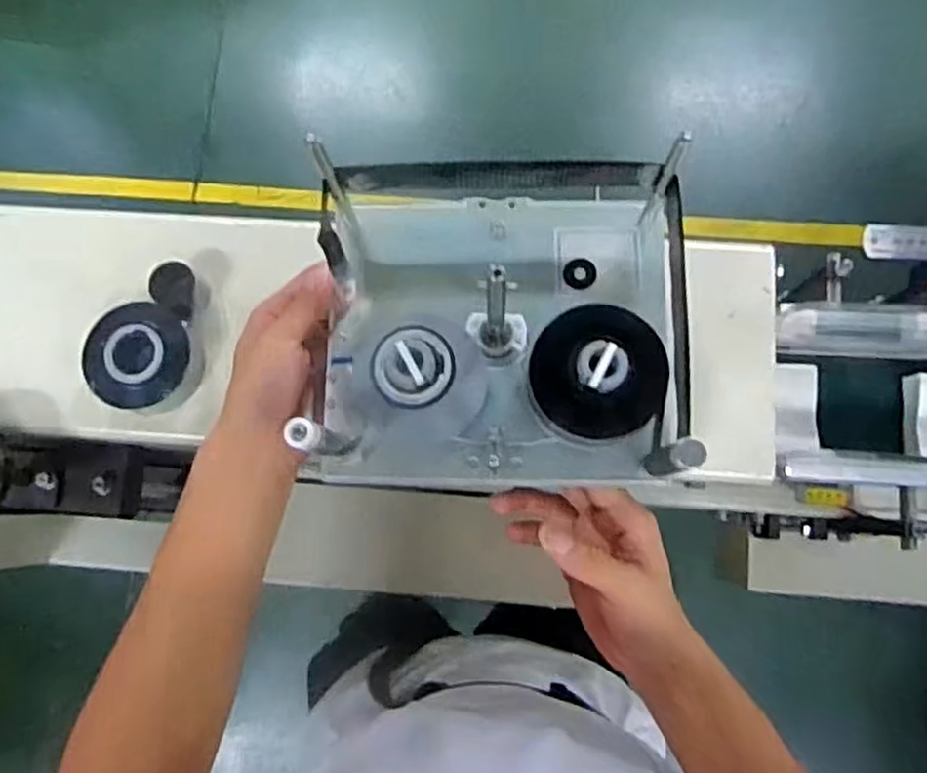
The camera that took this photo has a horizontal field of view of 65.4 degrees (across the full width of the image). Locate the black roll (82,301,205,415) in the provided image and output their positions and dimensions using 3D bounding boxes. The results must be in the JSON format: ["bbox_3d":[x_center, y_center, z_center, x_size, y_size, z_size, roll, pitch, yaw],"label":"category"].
[{"bbox_3d":[-0.223,-0.020,0.506,0.071,0.033,0.070,-1,81,4],"label":"black roll"}]

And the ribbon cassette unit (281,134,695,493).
[{"bbox_3d":[0.017,-0.041,0.416,0.200,0.089,0.185,1,81,4],"label":"ribbon cassette unit"}]

